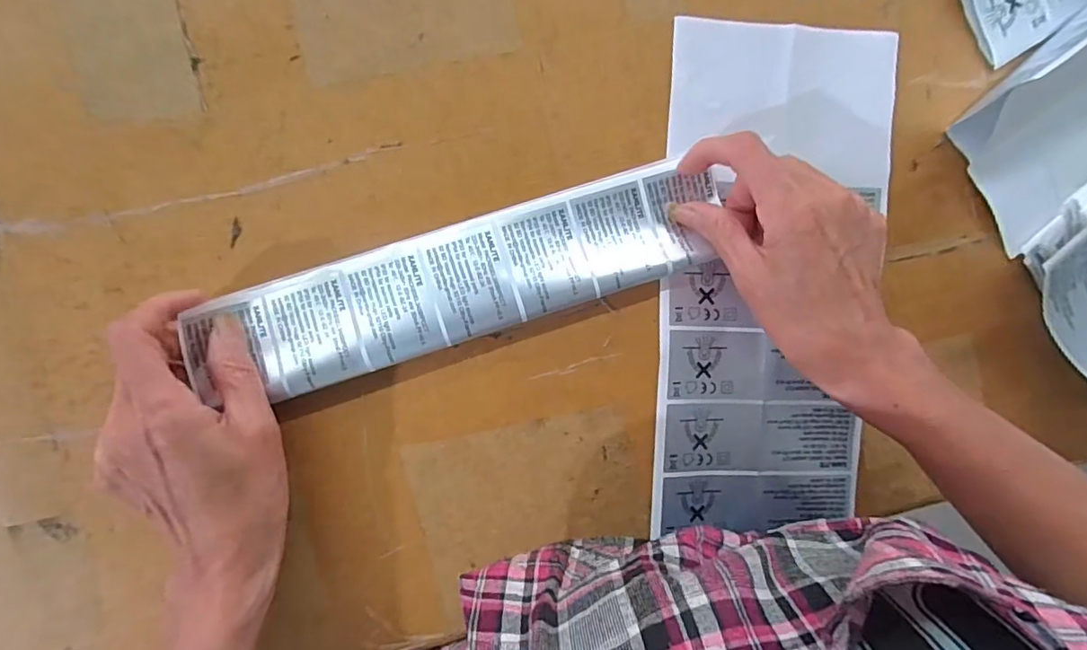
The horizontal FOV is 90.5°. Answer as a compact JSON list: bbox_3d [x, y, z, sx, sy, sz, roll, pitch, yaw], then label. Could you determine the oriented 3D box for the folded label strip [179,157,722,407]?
[{"bbox_3d":[-0.042,-0.024,0.288,0.273,0.018,0.067,-18,97,-6],"label":"folded label strip"}]

